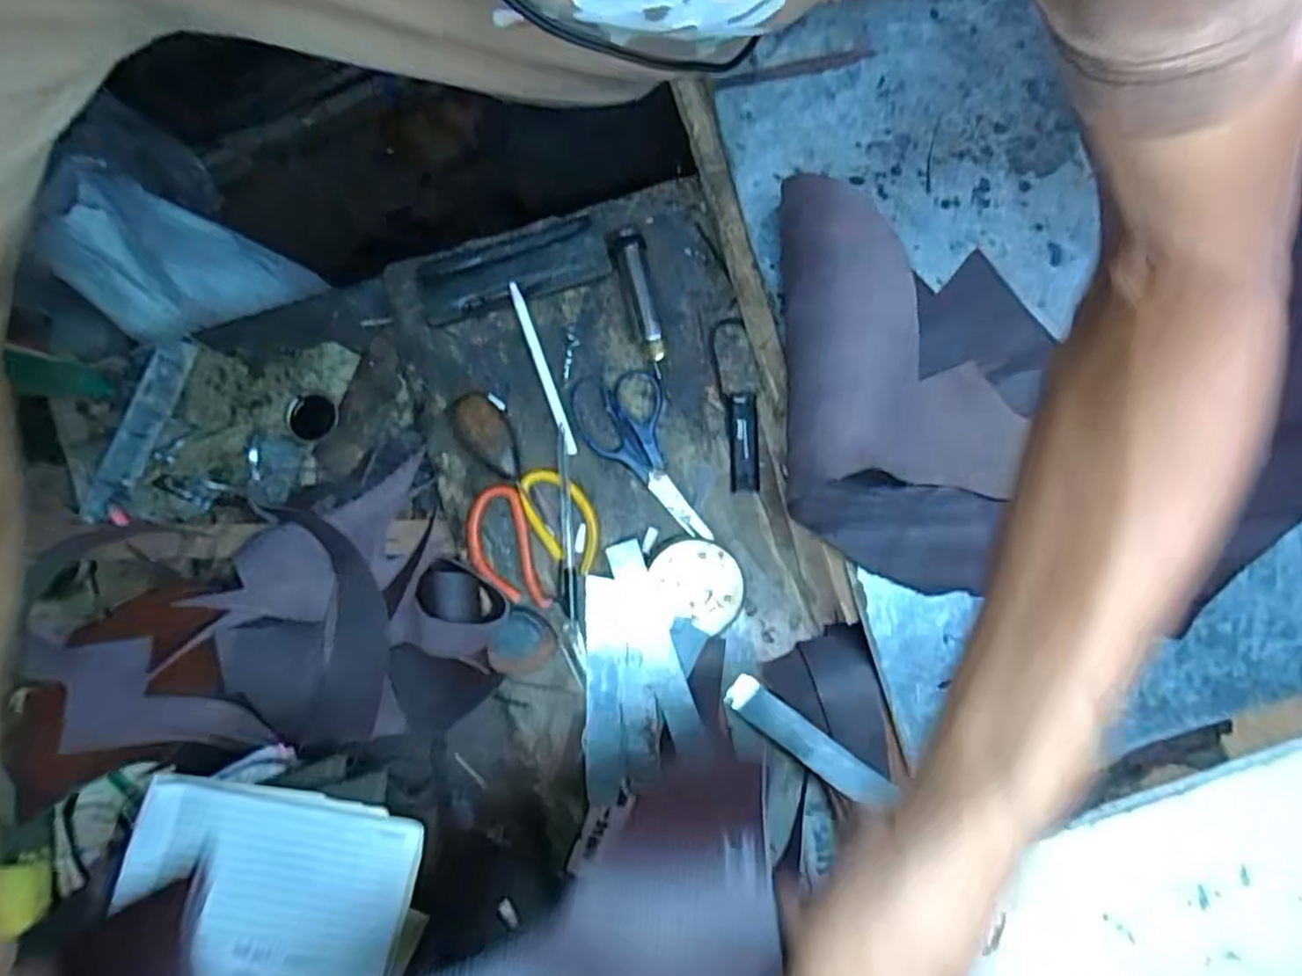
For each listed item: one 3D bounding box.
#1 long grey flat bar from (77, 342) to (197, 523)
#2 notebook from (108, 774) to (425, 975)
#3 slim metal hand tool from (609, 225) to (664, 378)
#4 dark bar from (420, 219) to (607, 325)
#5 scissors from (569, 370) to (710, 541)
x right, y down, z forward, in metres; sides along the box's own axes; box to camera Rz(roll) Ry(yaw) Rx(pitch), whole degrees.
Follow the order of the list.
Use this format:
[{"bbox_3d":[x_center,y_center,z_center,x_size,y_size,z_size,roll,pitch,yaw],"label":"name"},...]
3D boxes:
[{"bbox_3d":[-0.418,-0.048,0.560,0.035,0.006,0.156,21,85,-2],"label":"long grey flat bar"},{"bbox_3d":[-0.215,0.223,0.380,0.154,0.020,0.129,15,47,-6],"label":"notebook"},{"bbox_3d":[-0.008,-0.151,0.548,0.027,0.018,0.120,-14,82,-3],"label":"slim metal hand tool"},{"bbox_3d":[-0.113,-0.176,0.560,0.154,0.018,0.046,-15,78,-3],"label":"dark bar"},{"bbox_3d":[-0.013,-0.024,0.546,0.073,0.018,0.144,-18,78,-4],"label":"scissors"}]

